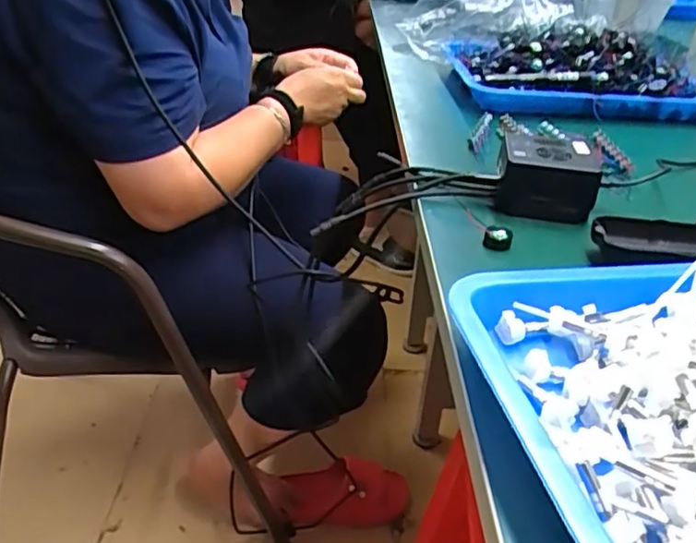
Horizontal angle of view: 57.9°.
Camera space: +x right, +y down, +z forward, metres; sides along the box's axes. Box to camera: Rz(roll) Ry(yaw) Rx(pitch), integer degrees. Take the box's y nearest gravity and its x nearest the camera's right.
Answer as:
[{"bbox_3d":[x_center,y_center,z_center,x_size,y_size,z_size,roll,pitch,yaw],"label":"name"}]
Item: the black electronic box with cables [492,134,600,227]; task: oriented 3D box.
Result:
[{"bbox_3d":[0.167,-0.080,0.536,0.082,0.051,0.061,10,33,10],"label":"black electronic box with cables"}]

